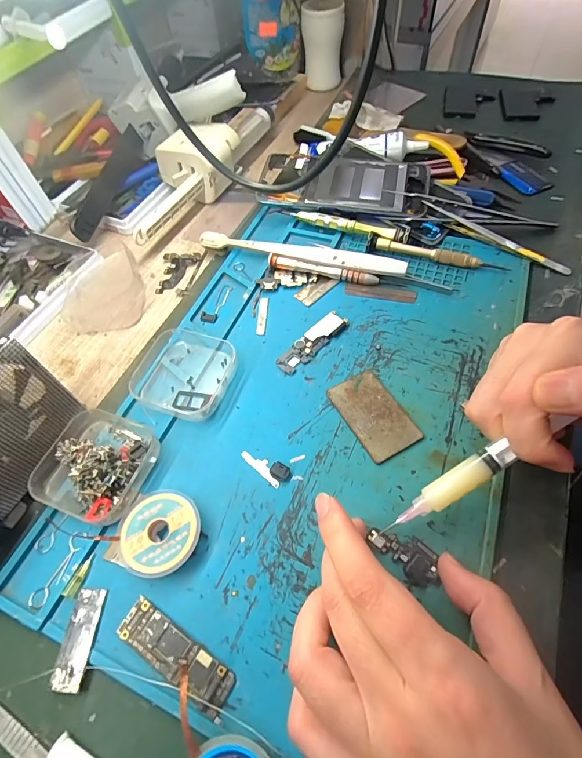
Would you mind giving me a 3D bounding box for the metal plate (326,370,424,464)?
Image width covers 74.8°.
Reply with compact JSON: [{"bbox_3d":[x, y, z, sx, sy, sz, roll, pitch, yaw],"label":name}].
[{"bbox_3d":[0.055,0.022,0.253,0.037,0.004,0.060,-27,61,-12],"label":"metal plate"}]

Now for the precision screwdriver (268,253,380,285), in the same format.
[{"bbox_3d":[0.026,-0.092,0.321,0.093,0.011,0.009,13,61,12],"label":"precision screwdriver"}]

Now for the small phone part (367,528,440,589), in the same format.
[{"bbox_3d":[0.061,0.094,0.206,0.040,0.004,0.021,28,65,21],"label":"small phone part"}]

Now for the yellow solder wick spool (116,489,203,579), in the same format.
[{"bbox_3d":[-0.074,0.087,0.216,0.045,0.012,0.044,-2,59,3],"label":"yellow solder wick spool"}]

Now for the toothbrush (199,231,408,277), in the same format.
[{"bbox_3d":[0.006,-0.107,0.328,0.182,0.016,0.013,14,61,12],"label":"toothbrush"}]

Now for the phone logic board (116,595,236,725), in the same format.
[{"bbox_3d":[-0.058,0.136,0.188,0.065,0.006,0.019,26,64,19],"label":"phone logic board"}]

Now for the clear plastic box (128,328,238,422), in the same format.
[{"bbox_3d":[-0.074,-0.006,0.274,0.063,0.016,0.068,18,62,15],"label":"clear plastic box"}]

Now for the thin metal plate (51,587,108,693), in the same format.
[{"bbox_3d":[-0.109,0.133,0.196,0.016,0.004,0.043,1,59,5],"label":"thin metal plate"}]

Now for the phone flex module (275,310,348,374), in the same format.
[{"bbox_3d":[0.016,-0.028,0.288,0.019,0.005,0.064,37,68,23],"label":"phone flex module"}]

